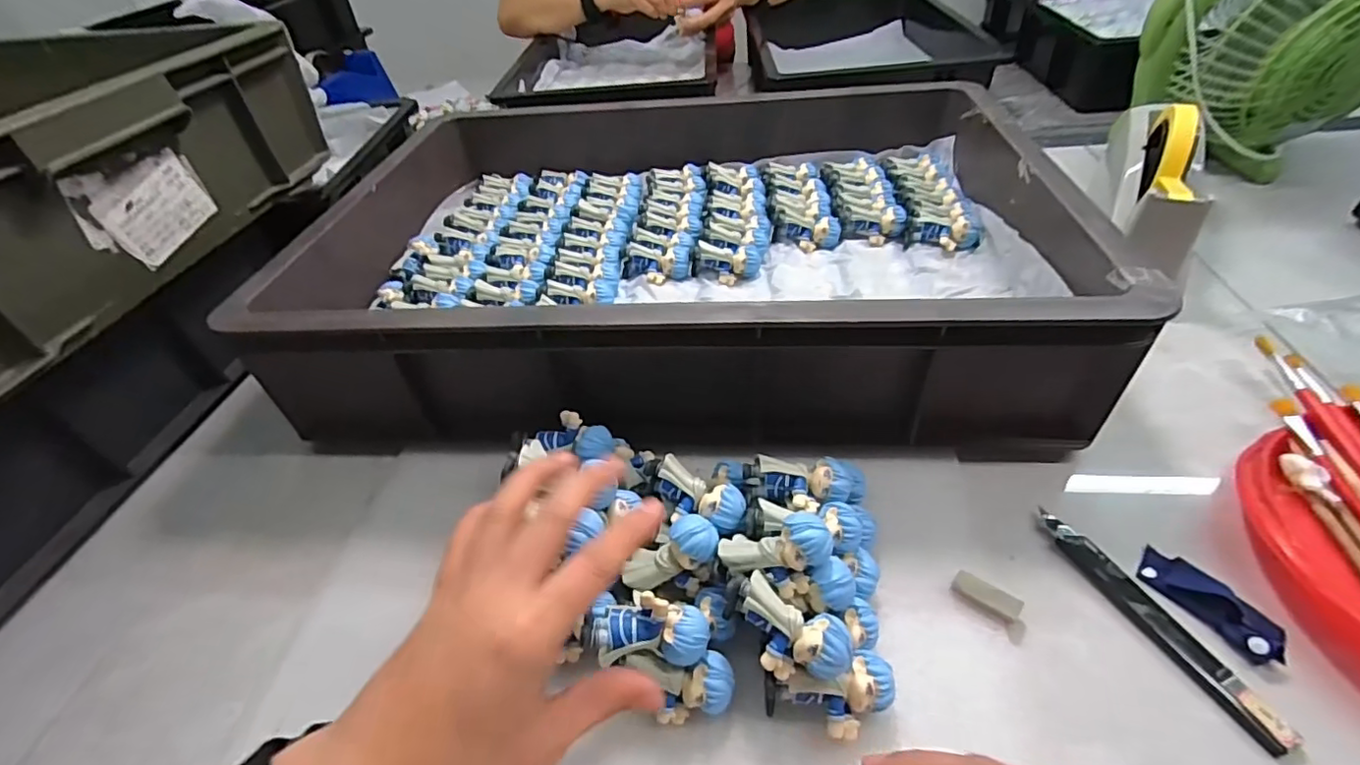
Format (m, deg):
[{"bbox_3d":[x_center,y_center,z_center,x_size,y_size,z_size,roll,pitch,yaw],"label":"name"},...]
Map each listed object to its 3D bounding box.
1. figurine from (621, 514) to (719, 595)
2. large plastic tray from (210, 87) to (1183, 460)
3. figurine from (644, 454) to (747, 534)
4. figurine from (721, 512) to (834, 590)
[{"bbox_3d":[-0.003,0.097,0.324,0.056,0.032,0.028,-36,16,17],"label":"figurine"},{"bbox_3d":[-0.006,-0.129,0.526,0.589,0.123,0.409,0,44,7],"label":"large plastic tray"},{"bbox_3d":[0.006,0.065,0.336,0.064,0.023,0.028,17,48,23],"label":"figurine"},{"bbox_3d":[0.050,0.086,0.298,0.057,0.025,0.029,-20,39,22],"label":"figurine"}]

